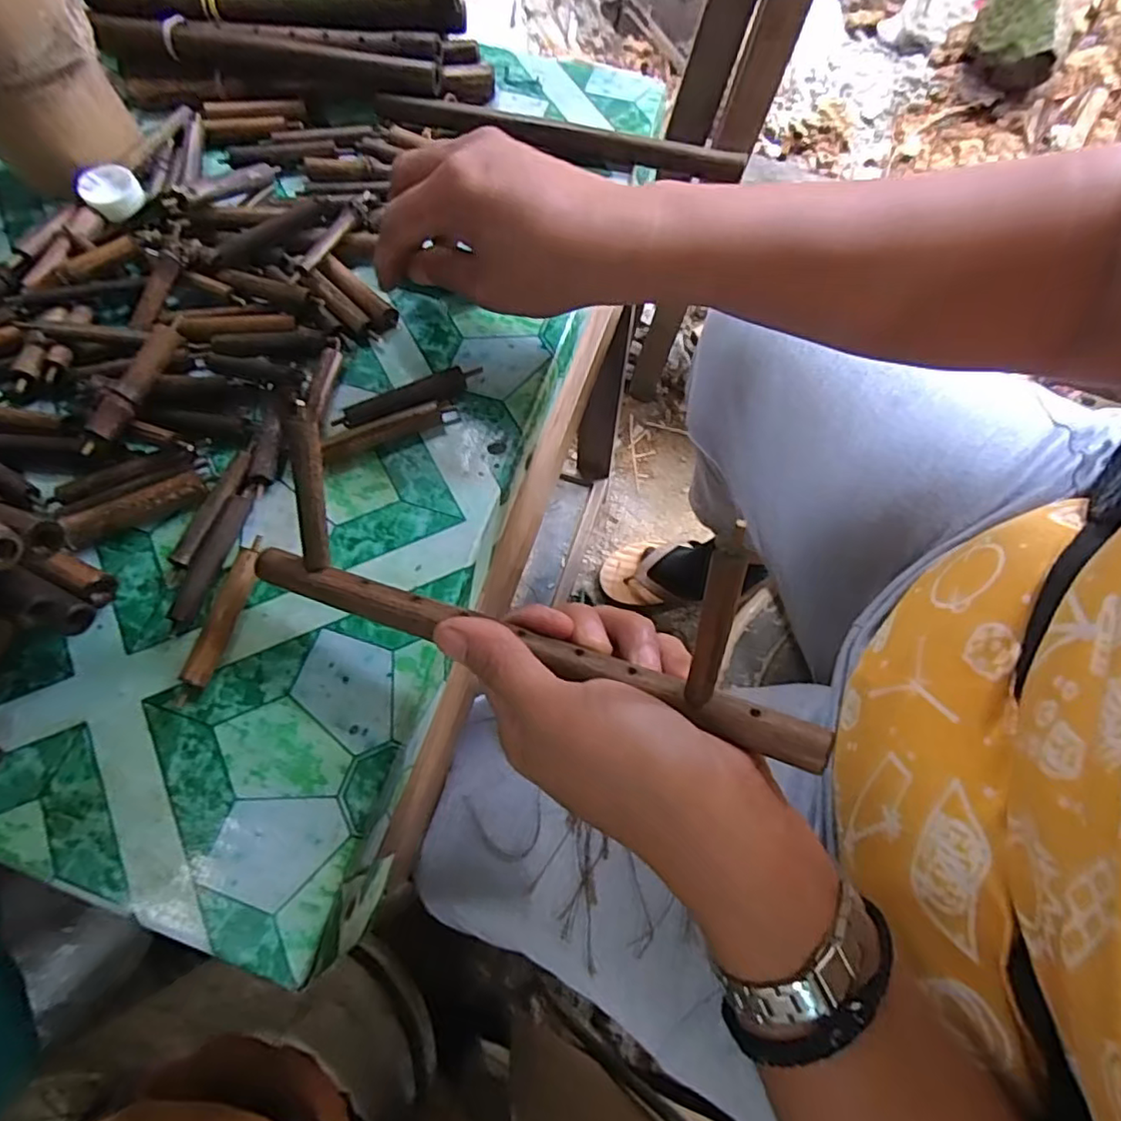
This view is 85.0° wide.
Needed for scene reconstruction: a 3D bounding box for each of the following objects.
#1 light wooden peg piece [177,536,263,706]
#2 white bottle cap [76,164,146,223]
[{"bbox_3d":[-0.149,0.026,0.273,0.012,0.012,0.075,16,69,5],"label":"light wooden peg piece"},{"bbox_3d":[-0.265,-0.218,0.361,0.031,0.014,0.031,0,68,-1],"label":"white bottle cap"}]

